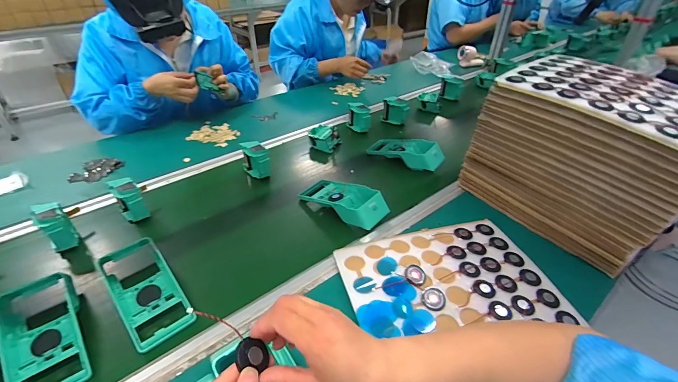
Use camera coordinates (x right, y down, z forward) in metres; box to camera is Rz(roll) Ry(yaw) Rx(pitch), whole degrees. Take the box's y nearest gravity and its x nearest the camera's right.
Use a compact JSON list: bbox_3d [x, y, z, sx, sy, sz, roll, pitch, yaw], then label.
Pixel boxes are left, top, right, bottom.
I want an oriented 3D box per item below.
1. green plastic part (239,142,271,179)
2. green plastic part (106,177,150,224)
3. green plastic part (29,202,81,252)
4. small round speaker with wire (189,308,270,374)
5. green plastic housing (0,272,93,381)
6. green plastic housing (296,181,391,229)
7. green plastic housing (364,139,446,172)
[{"bbox_3d":[-0.195,-0.073,0.768,0.038,0.073,0.083,-29,46,-33],"label":"green plastic part"},{"bbox_3d":[-0.413,0.015,0.648,0.051,0.069,0.068,-25,44,-29],"label":"green plastic part"},{"bbox_3d":[-0.508,0.066,0.588,0.050,0.073,0.067,-28,46,-32],"label":"green plastic part"},{"bbox_3d":[-0.094,0.128,0.287,0.085,0.012,0.028,44,41,-10],"label":"small round speaker with wire"},{"bbox_3d":[-0.404,0.194,0.458,0.092,0.069,0.190,-25,44,-30],"label":"green plastic housing"},{"bbox_3d":[0.008,0.013,0.676,0.186,0.045,0.081,27,45,31],"label":"green plastic housing"},{"bbox_3d":[0.167,-0.109,0.831,0.192,0.053,0.087,24,43,28],"label":"green plastic housing"}]

